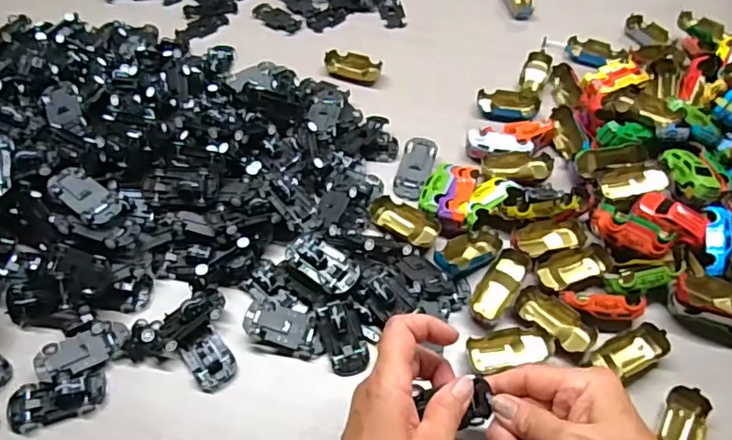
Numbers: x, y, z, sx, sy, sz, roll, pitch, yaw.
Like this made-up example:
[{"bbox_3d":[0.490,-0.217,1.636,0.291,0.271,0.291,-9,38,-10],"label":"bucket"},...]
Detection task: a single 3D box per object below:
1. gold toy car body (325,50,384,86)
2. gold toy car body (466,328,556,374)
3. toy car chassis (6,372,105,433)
[{"bbox_3d":[-0.015,-0.172,0.627,0.062,0.014,0.038,13,54,8],"label":"gold toy car body"},{"bbox_3d":[0.109,0.096,0.425,0.062,0.012,0.027,-9,54,-8],"label":"gold toy car body"},{"bbox_3d":[-0.222,0.128,0.400,0.065,0.015,0.032,-11,55,-9],"label":"toy car chassis"}]

